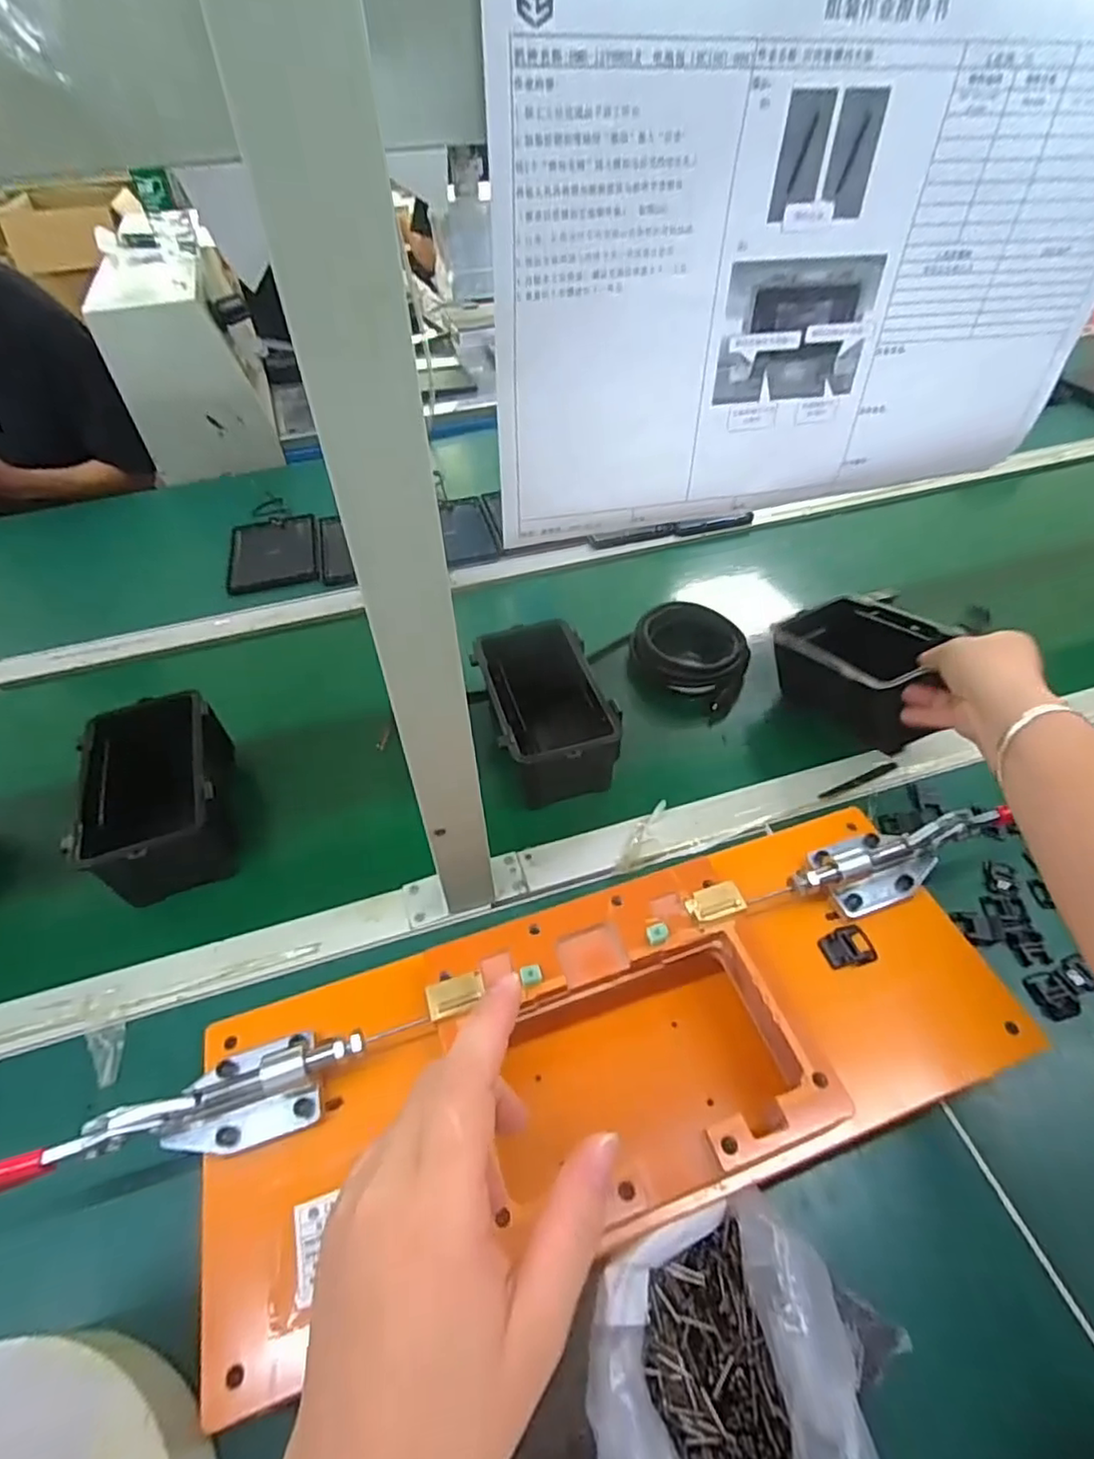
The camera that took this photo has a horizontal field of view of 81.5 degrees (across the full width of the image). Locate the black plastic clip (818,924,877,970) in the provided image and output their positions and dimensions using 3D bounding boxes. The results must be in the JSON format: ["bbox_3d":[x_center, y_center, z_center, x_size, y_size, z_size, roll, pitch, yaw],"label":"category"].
[{"bbox_3d":[0.193,0.139,0.407,0.035,0.004,0.025,-11,49,-7],"label":"black plastic clip"}]

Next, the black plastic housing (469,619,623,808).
[{"bbox_3d":[-0.001,-0.019,0.605,0.103,0.073,0.163,-14,49,-10],"label":"black plastic housing"}]

